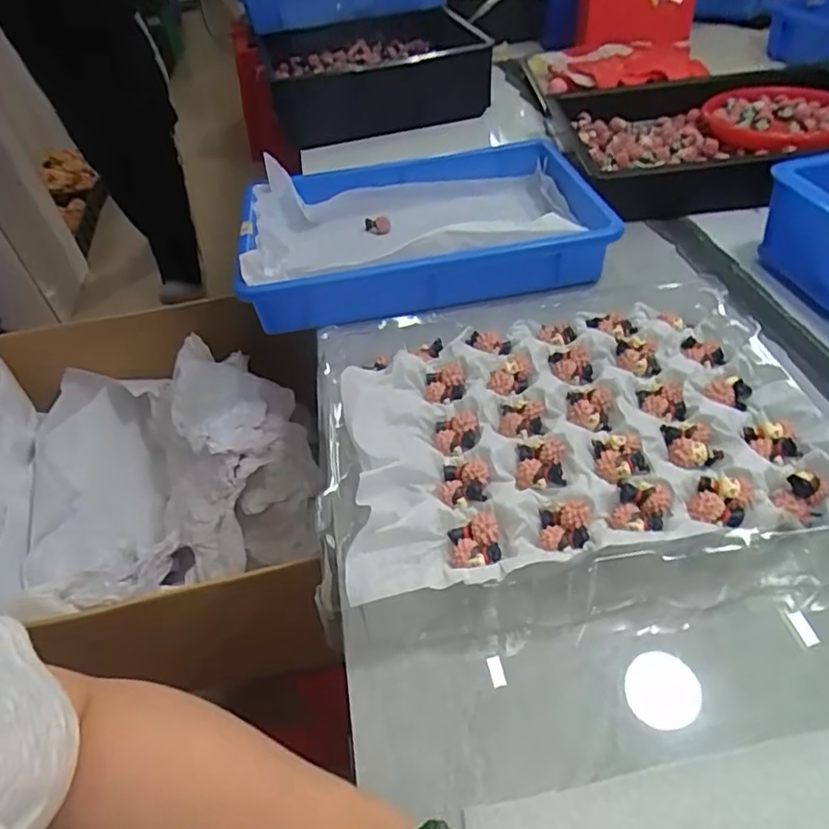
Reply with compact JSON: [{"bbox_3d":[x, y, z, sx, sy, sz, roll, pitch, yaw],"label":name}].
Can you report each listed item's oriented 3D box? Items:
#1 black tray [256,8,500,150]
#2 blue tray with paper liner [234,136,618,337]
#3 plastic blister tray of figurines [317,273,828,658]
[{"bbox_3d":[-0.075,-0.589,1.014,0.333,0.103,0.403,-15,45,-8],"label":"black tray"},{"bbox_3d":[0.000,-0.202,0.644,0.350,0.084,0.245,-11,45,-4],"label":"blue tray with paper liner"},{"bbox_3d":[0.108,0.005,0.425,0.342,0.051,0.282,-7,44,0],"label":"plastic blister tray of figurines"}]

